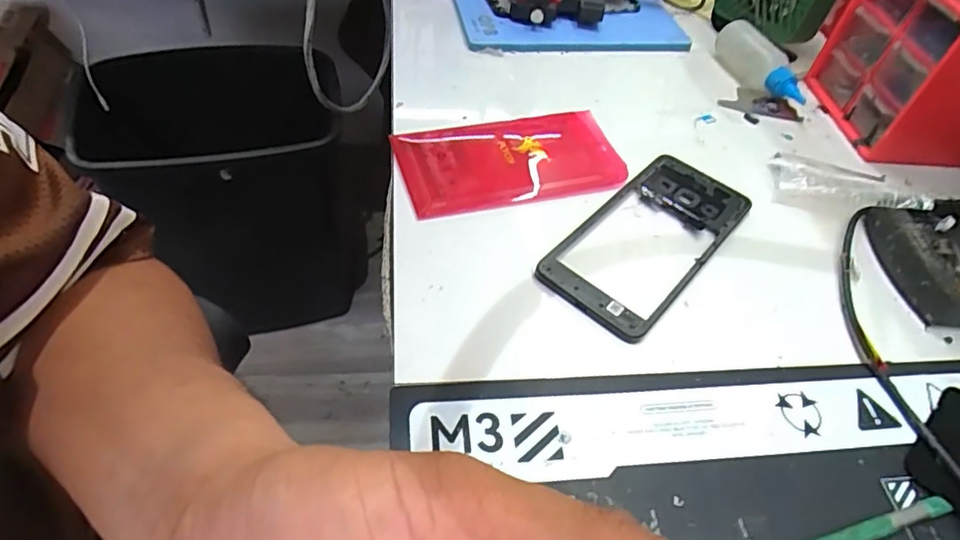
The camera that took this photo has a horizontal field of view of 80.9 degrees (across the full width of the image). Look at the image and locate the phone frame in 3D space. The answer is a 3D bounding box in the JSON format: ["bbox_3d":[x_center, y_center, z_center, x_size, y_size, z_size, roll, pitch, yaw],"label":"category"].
[{"bbox_3d":[0.112,-0.023,0.373,0.077,0.009,0.166,36,55,22],"label":"phone frame"}]

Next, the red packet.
[{"bbox_3d":[0.021,-0.087,0.412,0.161,0.013,0.099,-13,53,-17],"label":"red packet"}]

